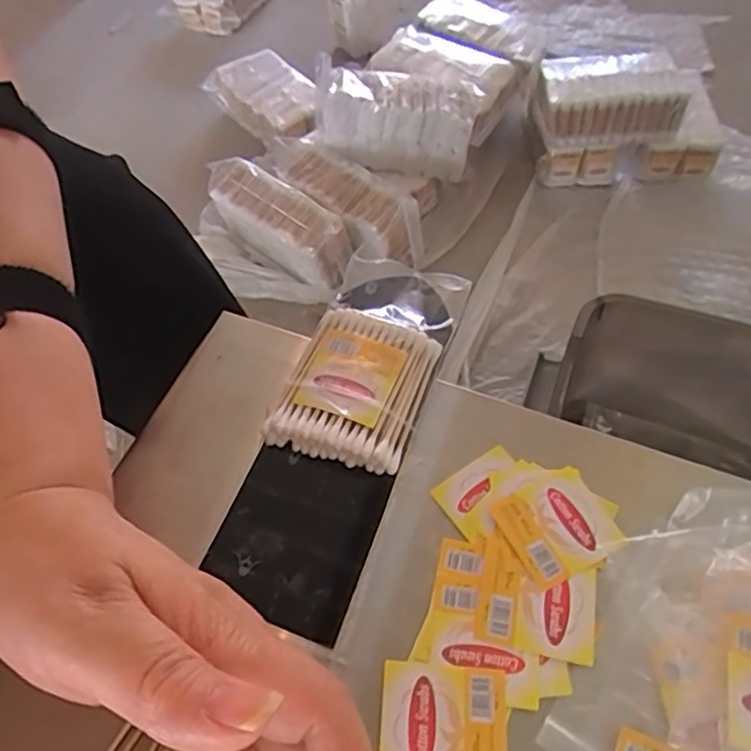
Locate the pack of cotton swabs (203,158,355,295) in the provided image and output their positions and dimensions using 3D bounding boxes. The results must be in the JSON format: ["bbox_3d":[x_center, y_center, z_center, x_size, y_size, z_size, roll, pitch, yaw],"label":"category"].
[{"bbox_3d":[-0.136,-0.214,0.915,0.225,0.093,0.083,35,64,22],"label":"pack of cotton swabs"}]

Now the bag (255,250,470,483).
[{"bbox_3d":[-0.001,-0.012,0.309,0.060,0.018,0.117,16,58,12],"label":"bag"}]

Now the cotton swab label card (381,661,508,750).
[{"bbox_3d":[0.024,0.121,0.224,0.042,0.004,0.039,3,57,3],"label":"cotton swab label card"}]

